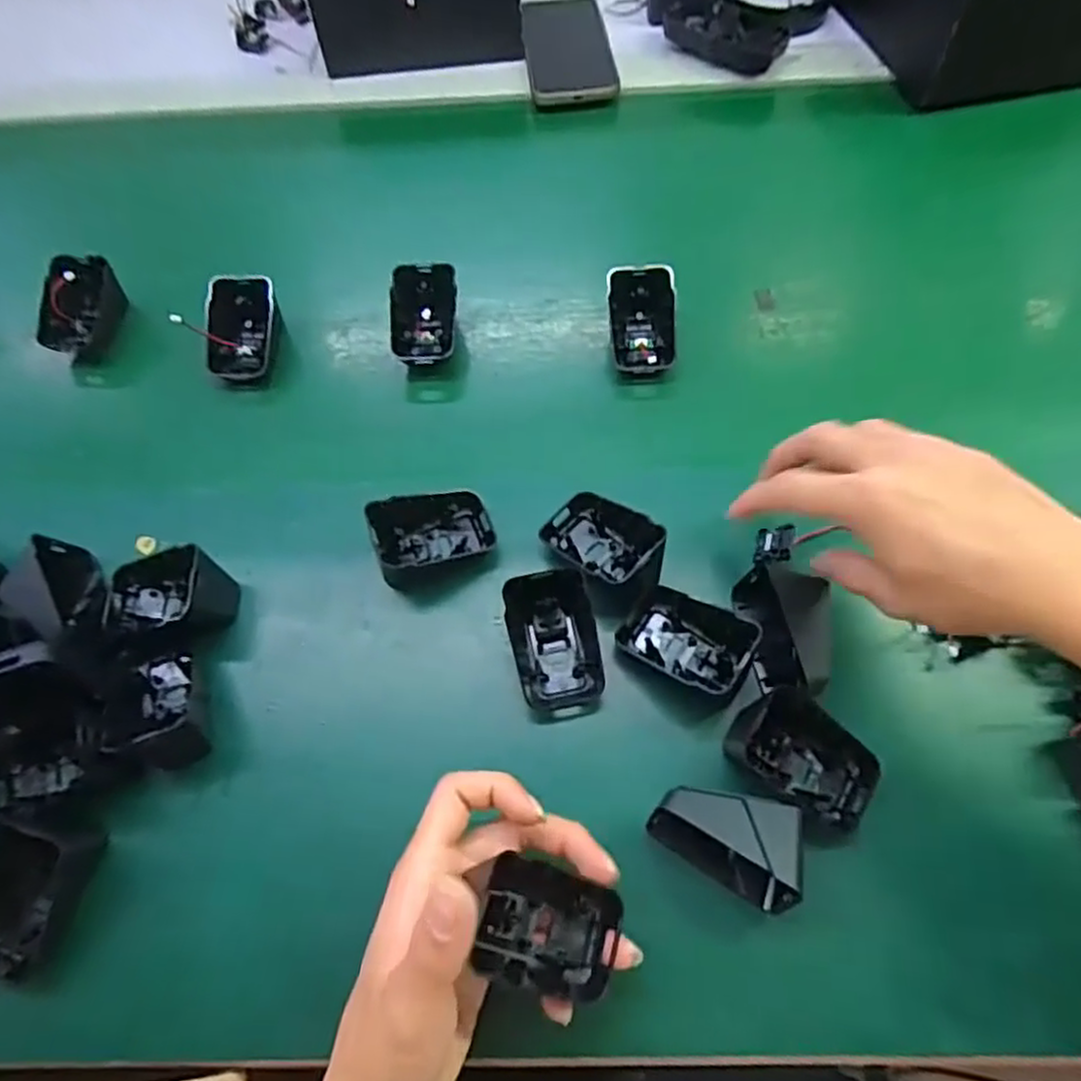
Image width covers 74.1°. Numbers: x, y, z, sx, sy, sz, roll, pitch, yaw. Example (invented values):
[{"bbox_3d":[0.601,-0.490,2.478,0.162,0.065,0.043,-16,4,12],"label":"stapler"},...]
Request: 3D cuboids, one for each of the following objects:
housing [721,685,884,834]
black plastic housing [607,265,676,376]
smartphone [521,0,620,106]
[{"bbox_3d":[0.130,0.108,0.351,0.071,0.040,0.049,31,68,17],"label":"housing"},{"bbox_3d":[0.068,-0.147,0.477,0.046,0.037,0.058,-2,62,2],"label":"black plastic housing"},{"bbox_3d":[0.024,-0.440,0.635,0.074,0.012,0.146,-6,62,-1],"label":"smartphone"}]

